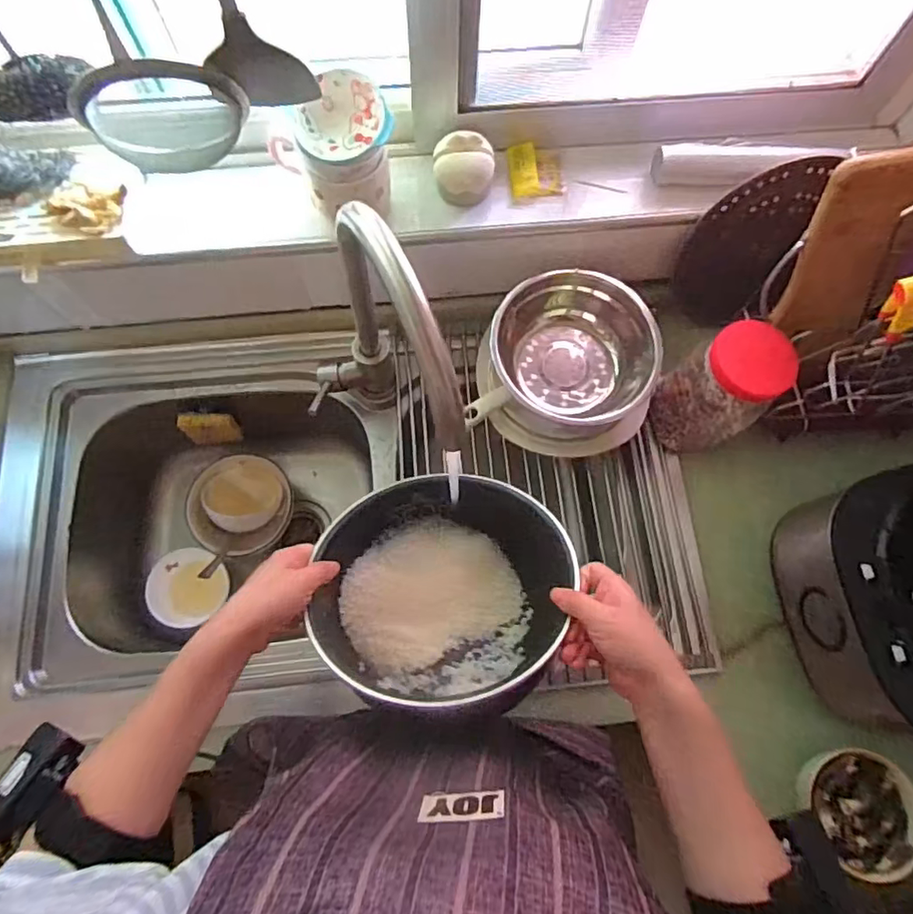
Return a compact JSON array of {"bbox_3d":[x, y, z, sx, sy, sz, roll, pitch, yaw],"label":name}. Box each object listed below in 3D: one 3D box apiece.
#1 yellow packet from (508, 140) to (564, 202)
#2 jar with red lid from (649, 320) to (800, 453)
[{"bbox_3d":[0.091,-0.326,0.635,0.062,0.018,0.061,-4,73,-3],"label":"yellow packet"},{"bbox_3d":[0.302,-0.075,0.654,0.092,0.173,0.099,0,73,-1],"label":"jar with red lid"}]

